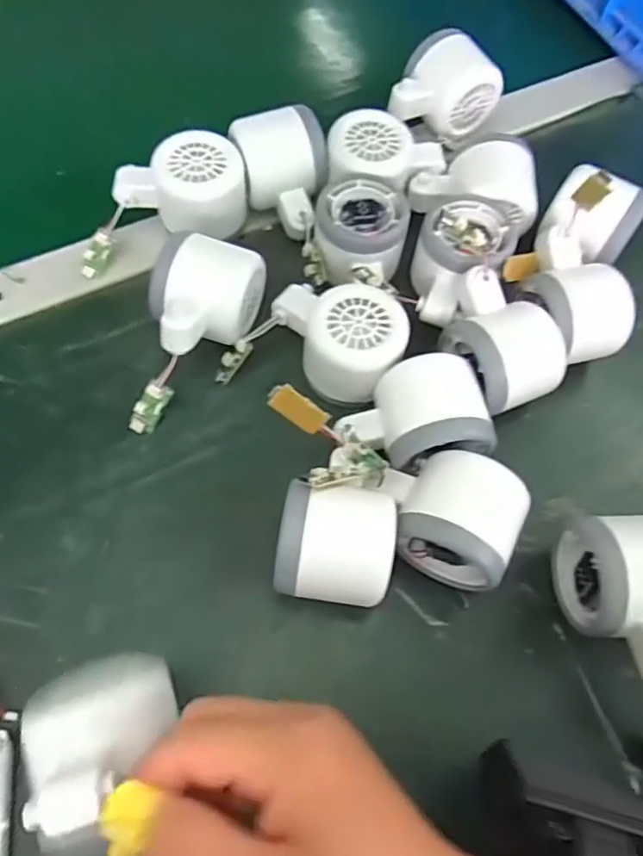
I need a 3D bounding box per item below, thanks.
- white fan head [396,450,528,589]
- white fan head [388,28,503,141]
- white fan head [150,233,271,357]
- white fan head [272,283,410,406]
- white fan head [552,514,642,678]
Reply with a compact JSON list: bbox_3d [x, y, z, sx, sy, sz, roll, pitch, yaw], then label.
[{"bbox_3d":[0.073,0.049,0.321,0.060,0.053,0.059,26,66,9],"label":"white fan head"},{"bbox_3d":[0.088,-0.252,0.455,0.077,0.051,0.065,-40,73,-19],"label":"white fan head"},{"bbox_3d":[-0.073,-0.072,0.365,0.056,0.056,0.075,21,65,7],"label":"white fan head"},{"bbox_3d":[0.007,-0.051,0.363,0.082,0.047,0.061,18,65,5],"label":"white fan head"},{"bbox_3d":[0.156,0.087,0.303,0.055,0.056,0.083,0,65,-4],"label":"white fan head"}]

